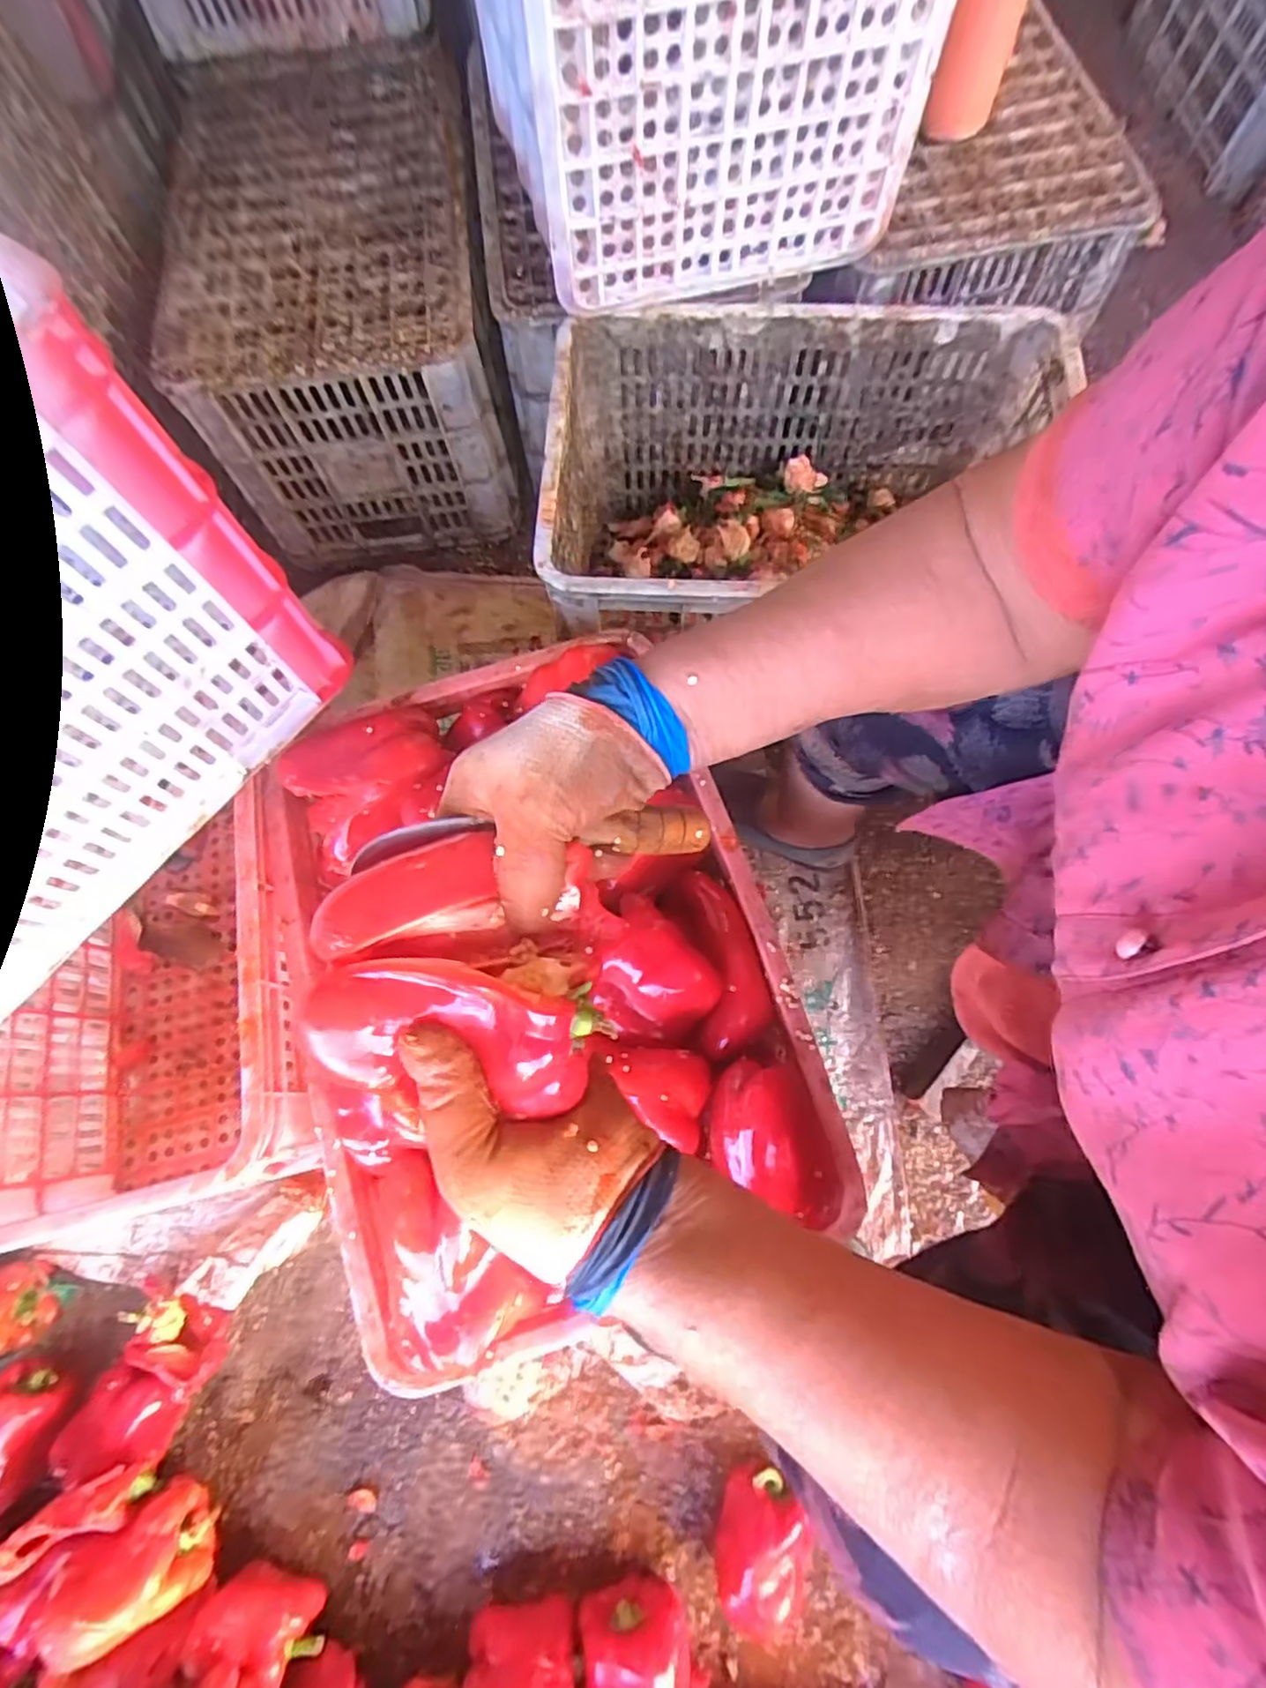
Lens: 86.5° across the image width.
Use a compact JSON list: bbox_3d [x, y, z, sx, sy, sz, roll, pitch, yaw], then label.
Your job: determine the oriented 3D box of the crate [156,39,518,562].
[{"bbox_3d":[-0.341,-0.666,0.859,0.327,0.280,0.460,-6,73,0],"label":"crate"}]

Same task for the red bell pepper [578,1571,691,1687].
[{"bbox_3d":[0.005,0.702,0.575,0.092,0.069,0.090,-17,73,-3],"label":"red bell pepper"}]

